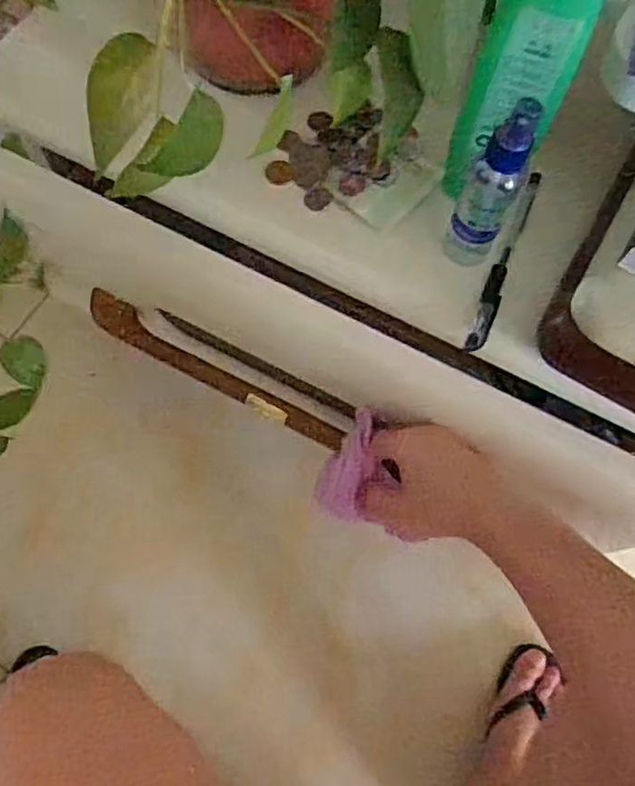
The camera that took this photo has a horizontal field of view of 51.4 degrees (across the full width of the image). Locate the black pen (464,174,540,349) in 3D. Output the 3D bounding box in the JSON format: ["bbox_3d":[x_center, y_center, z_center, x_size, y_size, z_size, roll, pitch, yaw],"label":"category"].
[{"bbox_3d":[0.125,-0.089,0.437,0.012,0.013,0.132,22,77,6],"label":"black pen"}]

